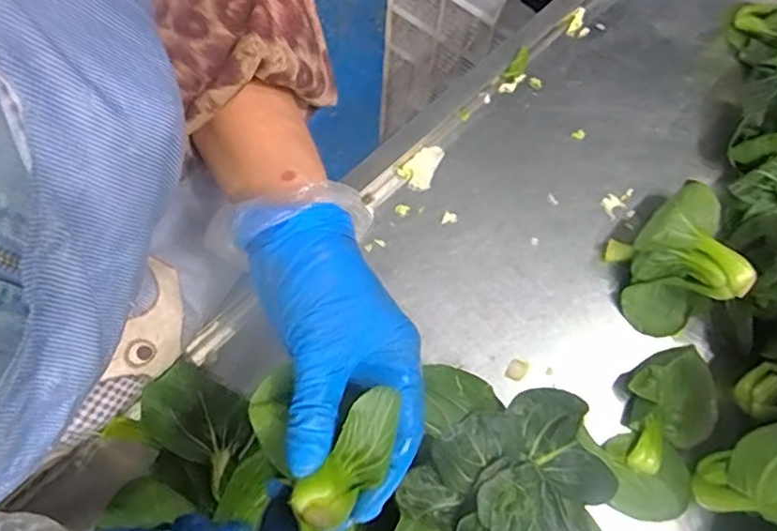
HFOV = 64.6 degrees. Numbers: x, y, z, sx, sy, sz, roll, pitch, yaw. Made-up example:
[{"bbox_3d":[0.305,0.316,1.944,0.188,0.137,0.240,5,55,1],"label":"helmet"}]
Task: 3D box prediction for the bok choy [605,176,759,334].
[{"bbox_3d":[0.206,-0.002,0.440,0.081,0.054,0.079,-31,73,-13],"label":"bok choy"}]

